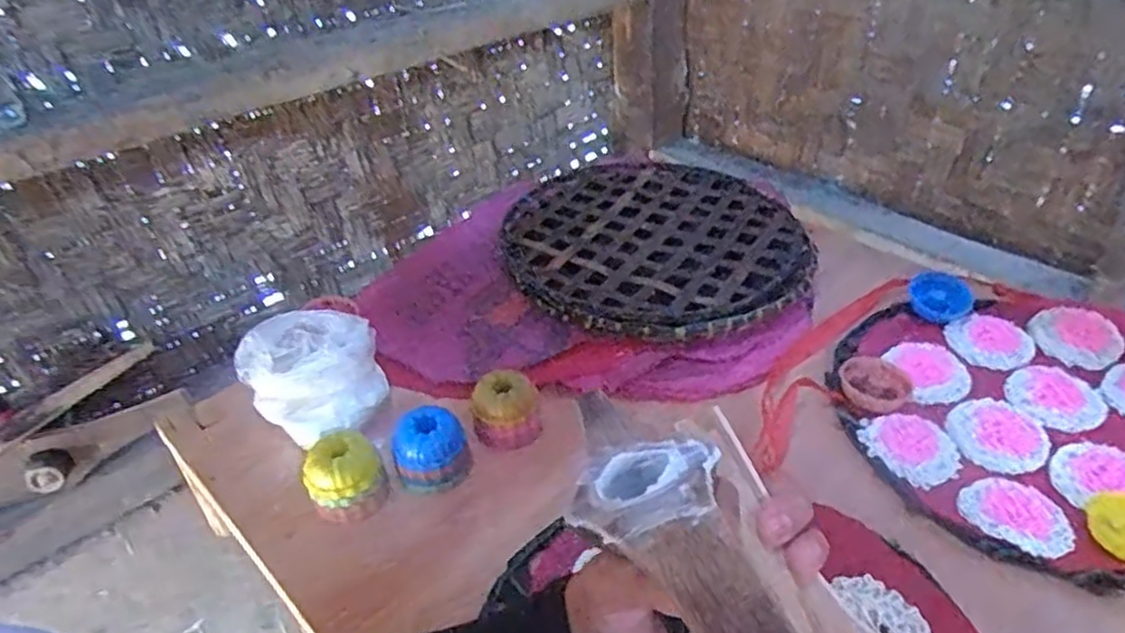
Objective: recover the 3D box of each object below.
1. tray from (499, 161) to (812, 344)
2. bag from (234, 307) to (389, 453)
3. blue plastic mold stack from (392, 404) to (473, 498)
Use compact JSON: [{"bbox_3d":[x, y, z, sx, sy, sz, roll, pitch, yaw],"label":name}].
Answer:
[{"bbox_3d":[0.100,-0.098,0.835,0.326,0.024,0.360,-15,38,-14],"label":"tray"},{"bbox_3d":[-0.226,0.055,0.653,0.118,0.077,0.114,-19,40,-18],"label":"bag"},{"bbox_3d":[-0.112,0.114,0.605,0.060,0.056,0.052,-15,39,-14],"label":"blue plastic mold stack"}]

